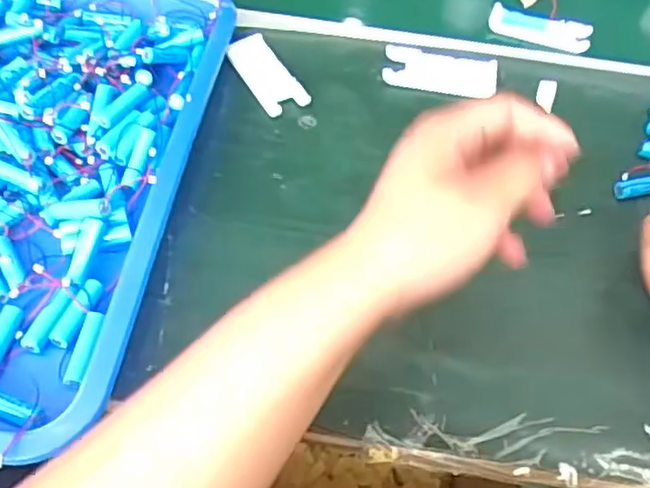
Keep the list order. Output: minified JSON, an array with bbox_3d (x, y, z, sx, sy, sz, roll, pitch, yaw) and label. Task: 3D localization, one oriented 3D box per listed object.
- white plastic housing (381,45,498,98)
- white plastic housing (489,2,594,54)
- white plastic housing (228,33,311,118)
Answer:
[{"bbox_3d":[0.108,-0.161,0.613,0.104,0.009,0.048,11,55,3],"label":"white plastic housing"},{"bbox_3d":[0.225,-0.224,0.686,0.103,0.018,0.046,15,56,6],"label":"white plastic housing"},{"bbox_3d":[-0.056,-0.158,0.608,0.043,0.006,0.101,-26,61,-20],"label":"white plastic housing"}]

